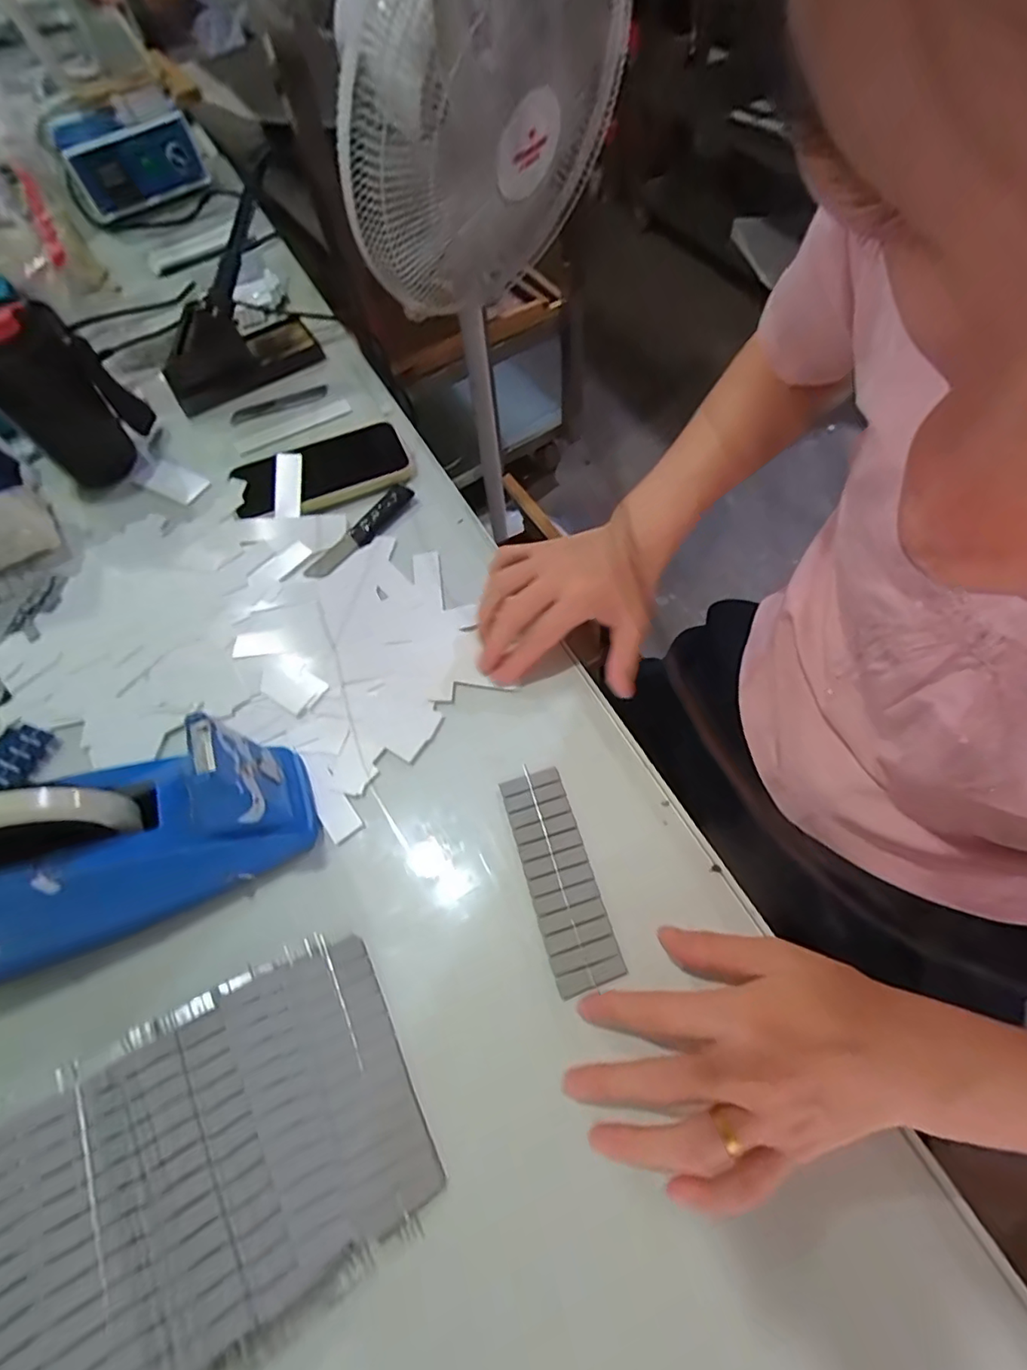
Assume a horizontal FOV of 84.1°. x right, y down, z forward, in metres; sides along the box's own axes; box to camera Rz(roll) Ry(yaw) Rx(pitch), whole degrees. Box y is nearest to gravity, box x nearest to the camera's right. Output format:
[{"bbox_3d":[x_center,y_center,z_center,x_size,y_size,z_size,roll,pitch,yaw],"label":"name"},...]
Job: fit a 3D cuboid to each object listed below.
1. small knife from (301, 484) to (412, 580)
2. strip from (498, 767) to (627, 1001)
[{"bbox_3d":[-0.129,-0.132,0.483,0.024,0.008,0.117,31,66,21],"label":"small knife"},{"bbox_3d":[0.027,0.111,0.340,0.039,0.004,0.125,-15,59,-5],"label":"strip"}]

